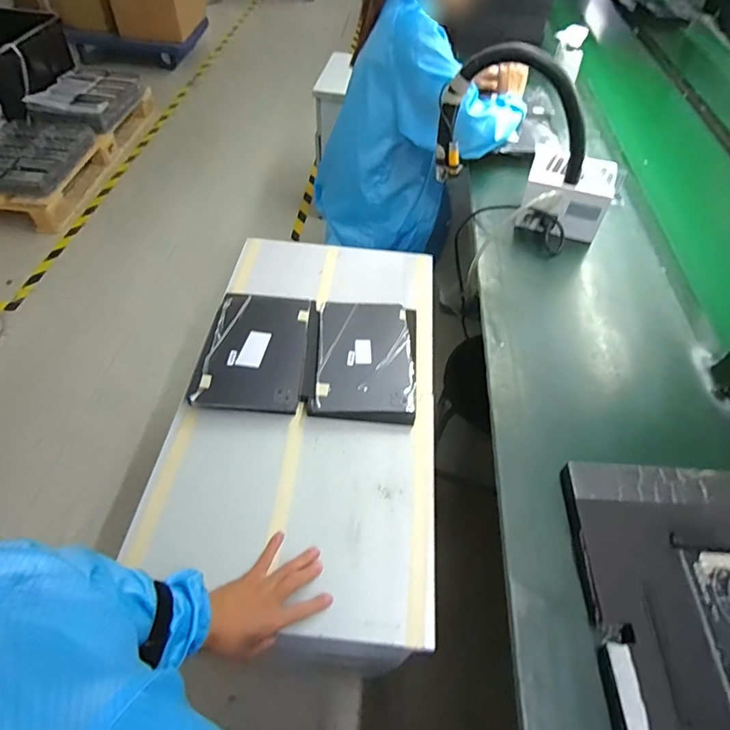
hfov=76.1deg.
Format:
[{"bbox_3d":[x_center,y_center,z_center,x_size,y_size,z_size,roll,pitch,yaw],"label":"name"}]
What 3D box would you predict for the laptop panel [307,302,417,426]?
[{"bbox_3d":[0.004,-0.016,0.867,0.181,0.026,0.264,4,52,-1],"label":"laptop panel"}]

